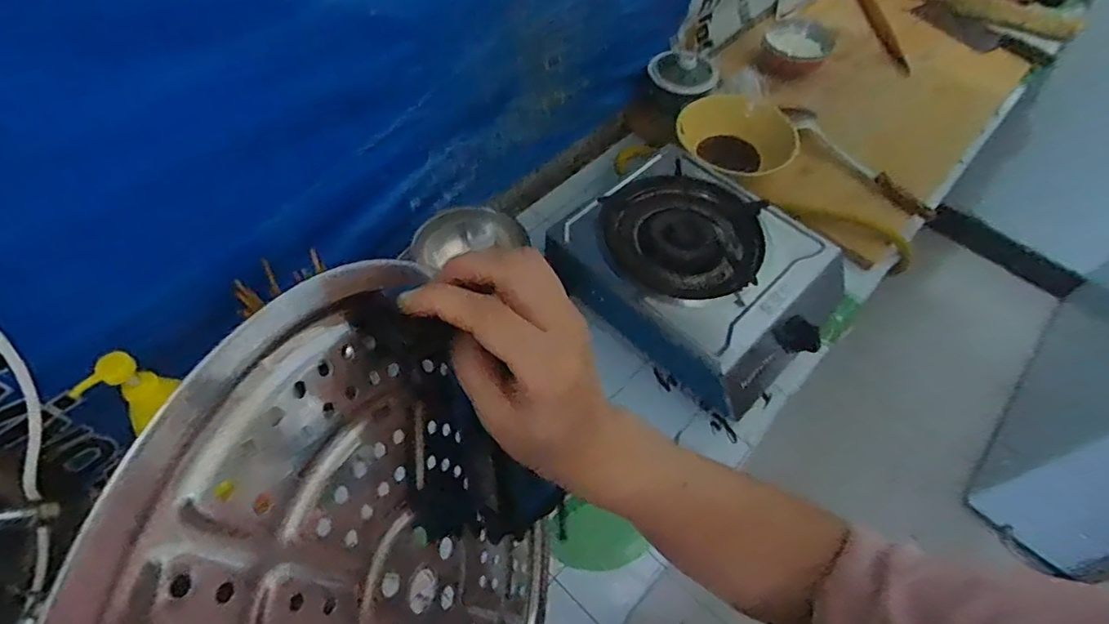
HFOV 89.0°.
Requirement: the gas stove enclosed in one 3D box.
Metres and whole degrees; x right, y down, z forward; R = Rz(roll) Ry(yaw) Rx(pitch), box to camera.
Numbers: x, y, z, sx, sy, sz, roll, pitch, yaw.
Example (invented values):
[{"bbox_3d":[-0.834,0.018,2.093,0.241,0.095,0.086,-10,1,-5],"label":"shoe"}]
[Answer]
[{"bbox_3d":[0.211,-0.063,0.822,0.296,0.111,0.357,-38,66,-23],"label":"gas stove"}]

